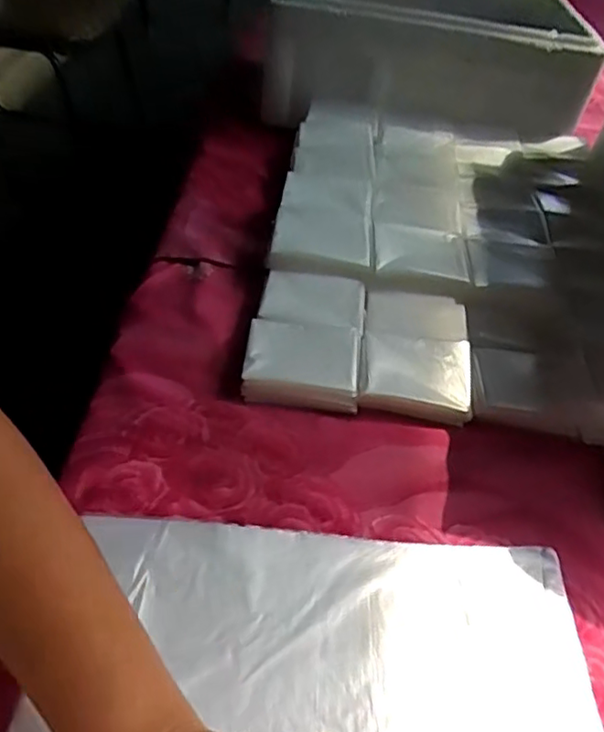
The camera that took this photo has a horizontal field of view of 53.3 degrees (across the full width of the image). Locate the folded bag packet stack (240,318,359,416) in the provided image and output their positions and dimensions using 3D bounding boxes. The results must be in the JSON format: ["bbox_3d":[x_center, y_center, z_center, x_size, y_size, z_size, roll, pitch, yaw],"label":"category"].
[{"bbox_3d":[0.000,-0.001,0.480,0.089,0.032,0.070,8,46,-3],"label":"folded bag packet stack"}]

